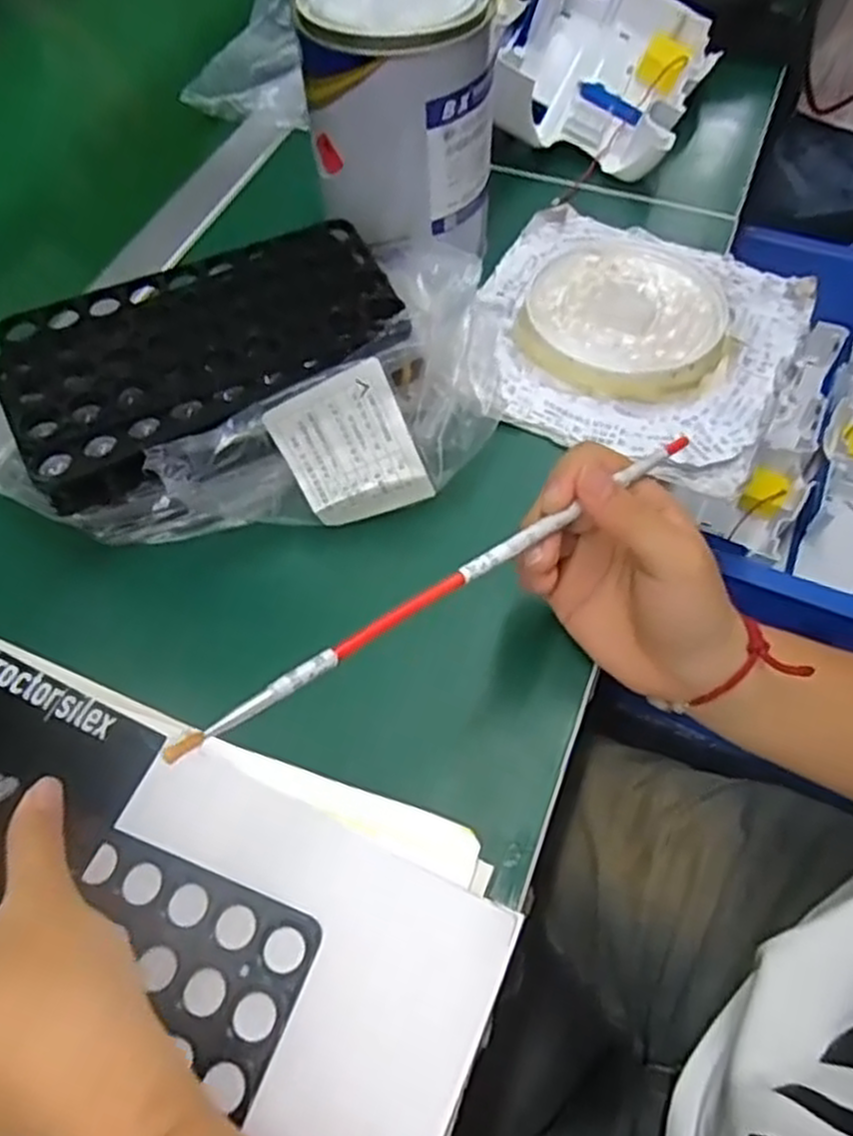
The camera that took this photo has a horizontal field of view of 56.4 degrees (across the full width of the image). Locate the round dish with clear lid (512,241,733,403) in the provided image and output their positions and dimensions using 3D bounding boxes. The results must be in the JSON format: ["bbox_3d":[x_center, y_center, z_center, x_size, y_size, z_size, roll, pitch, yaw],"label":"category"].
[{"bbox_3d":[0.124,-0.156,0.487,0.117,0.017,0.128,-1,57,1],"label":"round dish with clear lid"}]

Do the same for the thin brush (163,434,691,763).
[{"bbox_3d":[0.017,0.001,0.296,0.244,0.005,0.006,-31,61,-26],"label":"thin brush"}]

